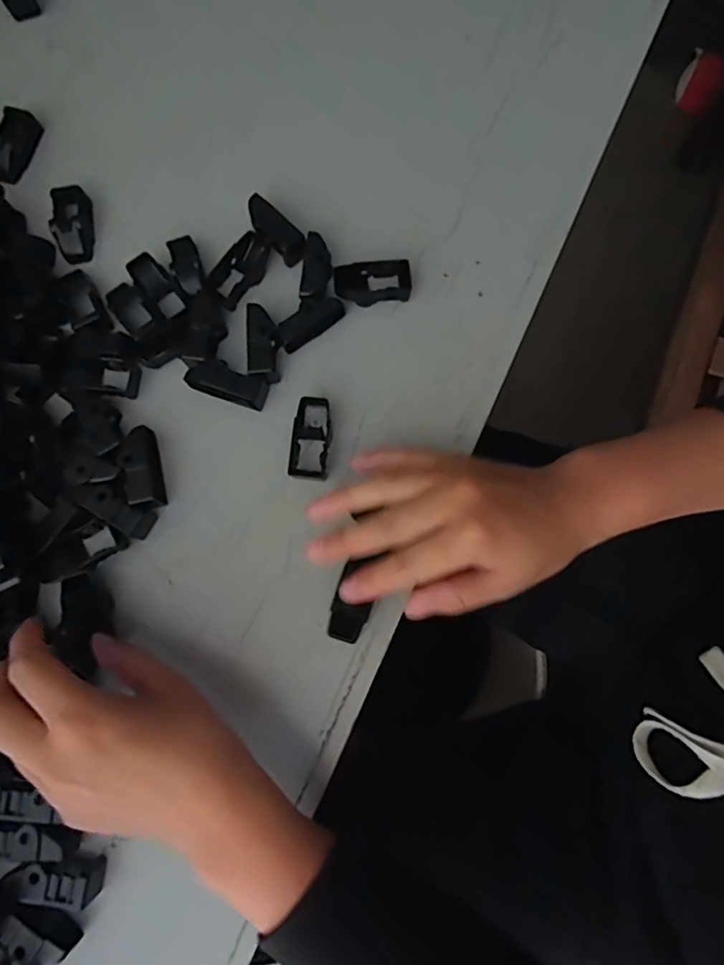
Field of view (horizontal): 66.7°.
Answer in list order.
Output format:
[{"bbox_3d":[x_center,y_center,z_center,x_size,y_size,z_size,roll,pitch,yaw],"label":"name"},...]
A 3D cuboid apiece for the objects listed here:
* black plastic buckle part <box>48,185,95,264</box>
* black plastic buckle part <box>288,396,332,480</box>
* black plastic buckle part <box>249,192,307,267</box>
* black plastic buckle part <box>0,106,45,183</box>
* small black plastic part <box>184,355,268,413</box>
[{"bbox_3d":[-0.201,-0.179,0.381,0.025,0.014,0.053,-11,79,-1],"label":"black plastic buckle part"},{"bbox_3d":[-0.032,-0.027,0.342,0.023,0.019,0.049,3,79,2],"label":"black plastic buckle part"},{"bbox_3d":[-0.058,-0.167,0.367,0.049,0.018,0.018,43,83,8],"label":"black plastic buckle part"},{"bbox_3d":[-0.252,-0.244,0.397,0.027,0.013,0.051,24,81,6],"label":"black plastic buckle part"},{"bbox_3d":[-0.086,-0.064,0.351,0.048,0.023,0.020,16,80,4],"label":"small black plastic part"}]

